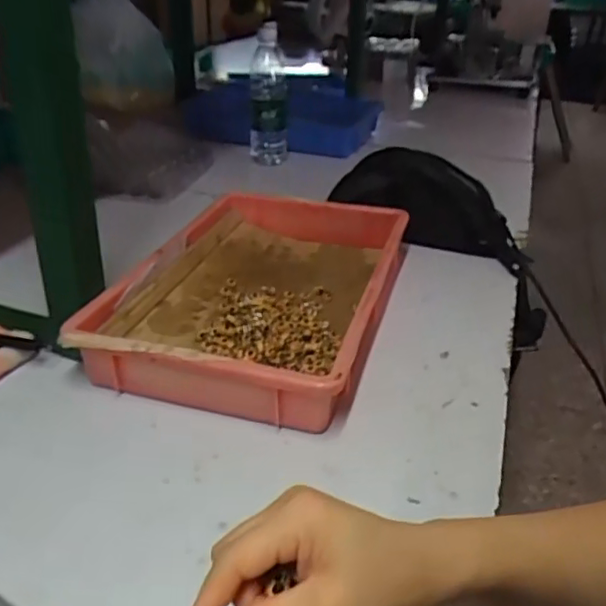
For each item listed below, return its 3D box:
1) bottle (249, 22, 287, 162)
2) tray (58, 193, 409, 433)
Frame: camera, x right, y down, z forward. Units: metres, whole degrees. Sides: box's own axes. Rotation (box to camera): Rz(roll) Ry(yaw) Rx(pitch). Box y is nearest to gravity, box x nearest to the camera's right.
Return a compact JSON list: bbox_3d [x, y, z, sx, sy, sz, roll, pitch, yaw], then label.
[{"bbox_3d":[-0.059,-0.355,1.034,0.063,0.228,0.075,1,31,-1],"label":"bottle"},{"bbox_3d":[-0.039,-0.014,0.629,0.243,0.066,0.356,8,31,12],"label":"tray"}]

